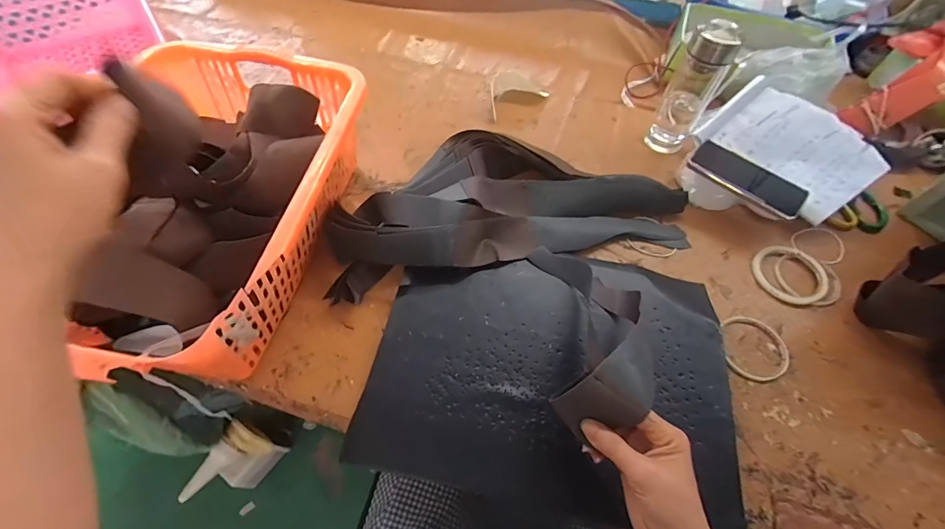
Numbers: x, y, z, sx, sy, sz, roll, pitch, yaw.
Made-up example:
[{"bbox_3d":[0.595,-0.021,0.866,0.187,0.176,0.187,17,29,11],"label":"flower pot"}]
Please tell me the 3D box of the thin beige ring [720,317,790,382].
[{"bbox_3d":[0.362,0.108,0.512,0.078,0.006,0.085,1,58,-2],"label":"thin beige ring"}]

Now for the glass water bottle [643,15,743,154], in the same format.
[{"bbox_3d":[0.352,-0.281,0.652,0.071,0.207,0.056,30,61,15],"label":"glass water bottle"}]

